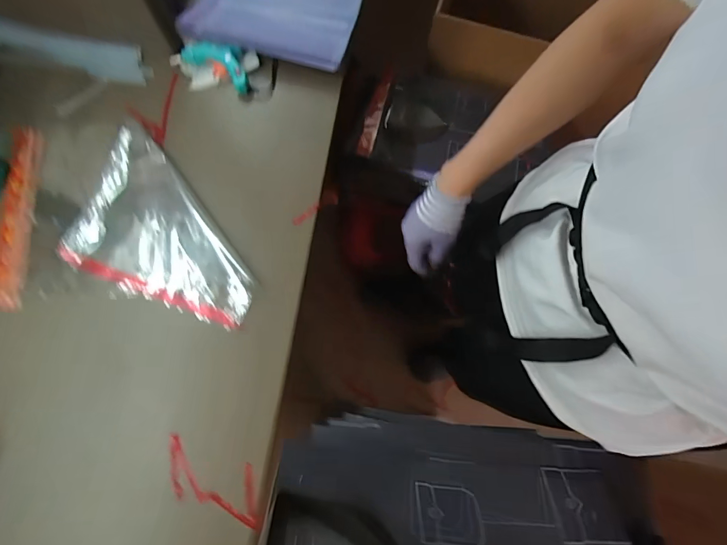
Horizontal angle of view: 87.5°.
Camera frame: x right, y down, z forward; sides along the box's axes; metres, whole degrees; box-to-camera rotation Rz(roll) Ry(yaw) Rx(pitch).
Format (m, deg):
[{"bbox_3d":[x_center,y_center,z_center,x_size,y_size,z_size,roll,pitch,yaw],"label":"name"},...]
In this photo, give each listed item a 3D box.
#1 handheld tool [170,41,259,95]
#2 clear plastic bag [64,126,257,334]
[{"bbox_3d":[-0.264,-0.357,0.655,0.150,0.030,0.092,15,74,4],"label":"handheld tool"},{"bbox_3d":[-0.284,-0.068,0.584,0.303,0.028,0.221,22,75,6],"label":"clear plastic bag"}]

